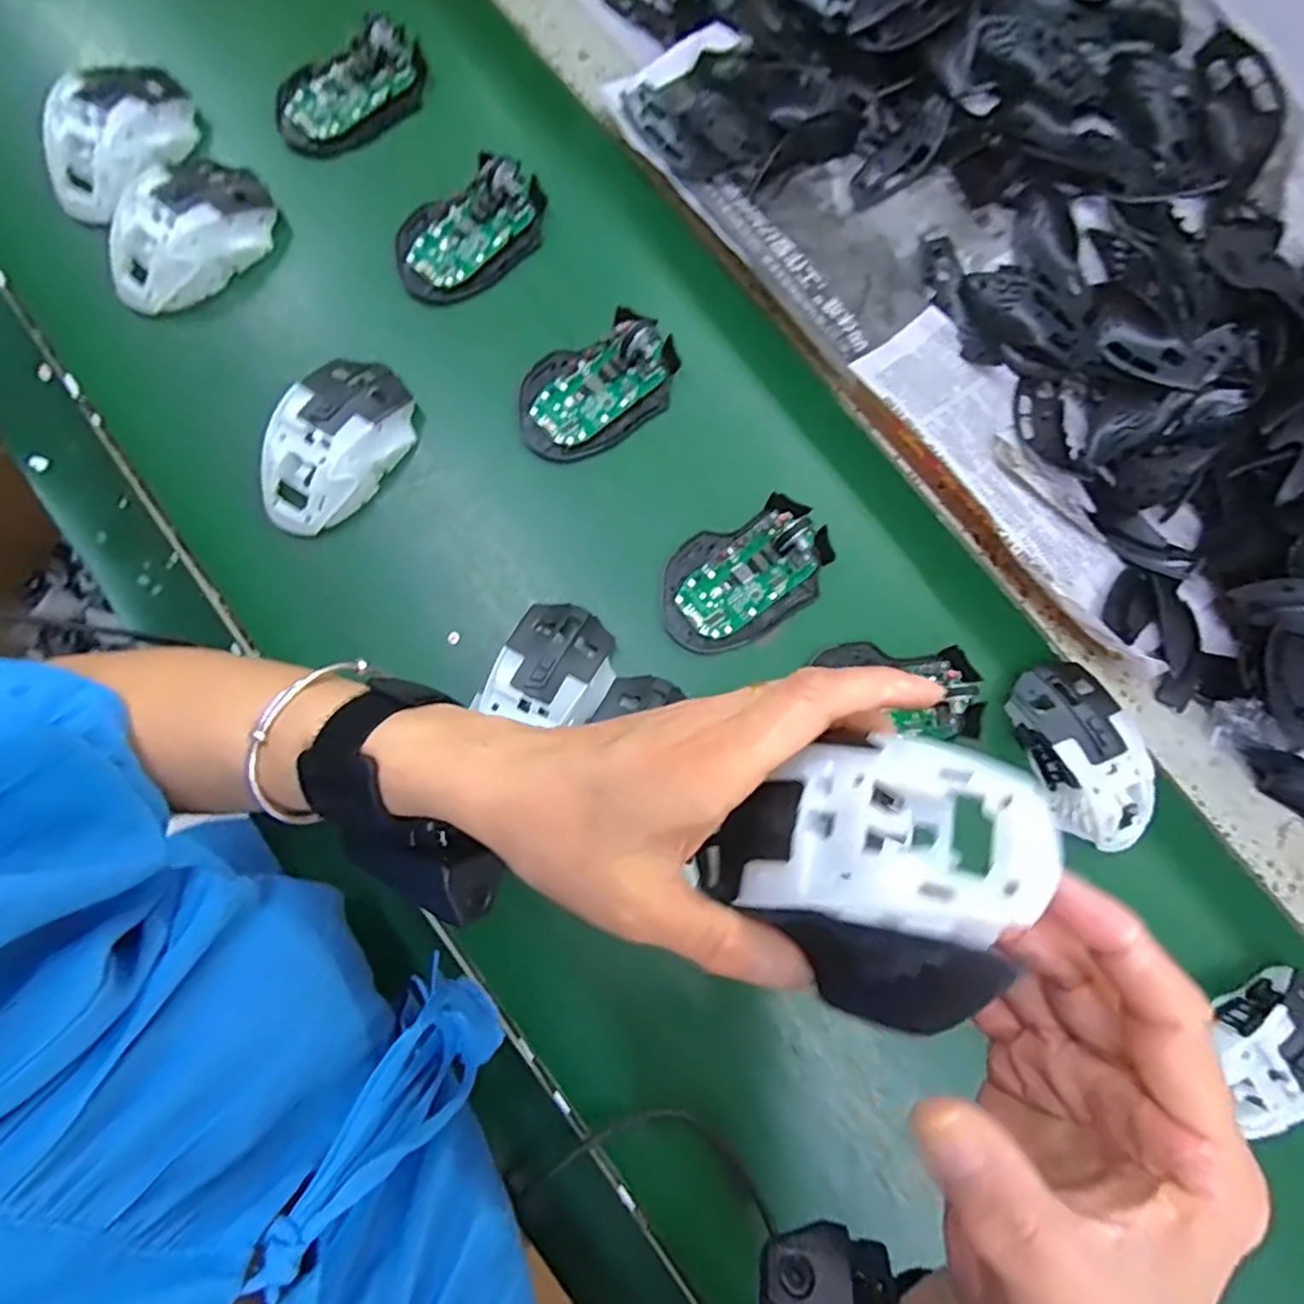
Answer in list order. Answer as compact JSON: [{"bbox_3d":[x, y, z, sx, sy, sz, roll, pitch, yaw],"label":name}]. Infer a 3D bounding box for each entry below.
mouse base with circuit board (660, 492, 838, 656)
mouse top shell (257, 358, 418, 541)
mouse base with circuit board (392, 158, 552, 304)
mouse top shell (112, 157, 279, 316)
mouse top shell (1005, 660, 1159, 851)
[{"bbox_3d":[0.058,-0.050,0.414,0.114,0.023,0.075,-36,84,-3],"label":"mouse base with circuit board"},{"bbox_3d":[-0.198,-0.129,0.414,0.064,0.041,0.119,33,85,4],"label":"mouse top shell"},{"bbox_3d":[-0.125,-0.291,0.451,0.114,0.019,0.066,-36,84,-3],"label":"mouse base with circuit board"},{"bbox_3d":[-0.313,-0.280,0.439,0.077,0.040,0.118,39,85,5],"label":"mouse top shell"},{"bbox_3d":[0.262,0.062,0.400,0.059,0.042,0.113,-23,83,-2],"label":"mouse top shell"}]

